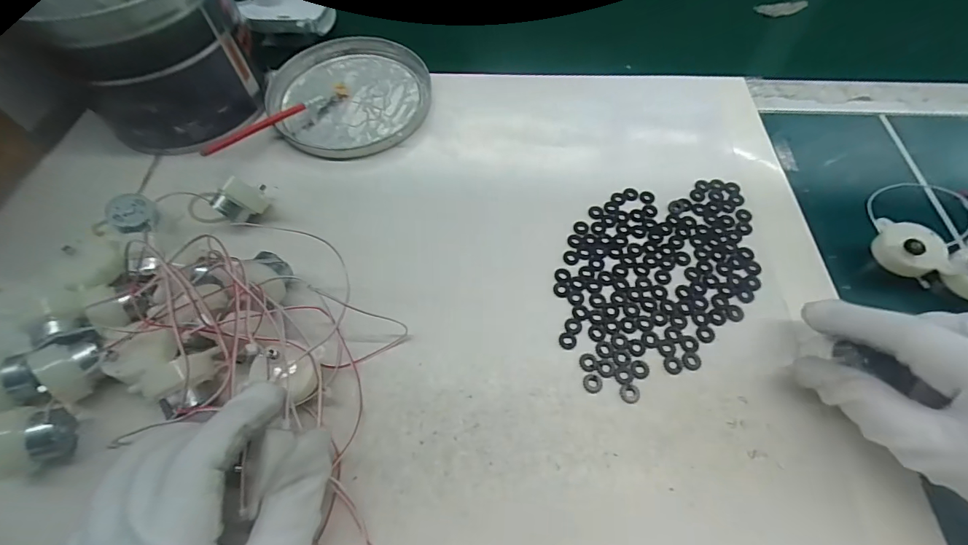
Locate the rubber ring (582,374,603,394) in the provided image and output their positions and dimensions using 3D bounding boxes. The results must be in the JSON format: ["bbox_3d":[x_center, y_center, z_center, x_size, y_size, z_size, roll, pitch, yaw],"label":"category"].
[{"bbox_3d":[0.061,0.062,0.234,0.011,0.004,0.010,-1,62,1],"label":"rubber ring"}]

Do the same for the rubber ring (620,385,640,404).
[{"bbox_3d":[0.081,0.067,0.231,0.011,0.004,0.010,-1,62,1],"label":"rubber ring"}]

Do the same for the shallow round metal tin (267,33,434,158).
[{"bbox_3d":[-0.111,-0.151,0.348,0.124,0.014,0.140,-27,65,-12],"label":"shallow round metal tin"}]

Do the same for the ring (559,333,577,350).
[{"bbox_3d":[0.050,0.040,0.246,0.010,0.004,0.010,-1,62,1],"label":"ring"}]

